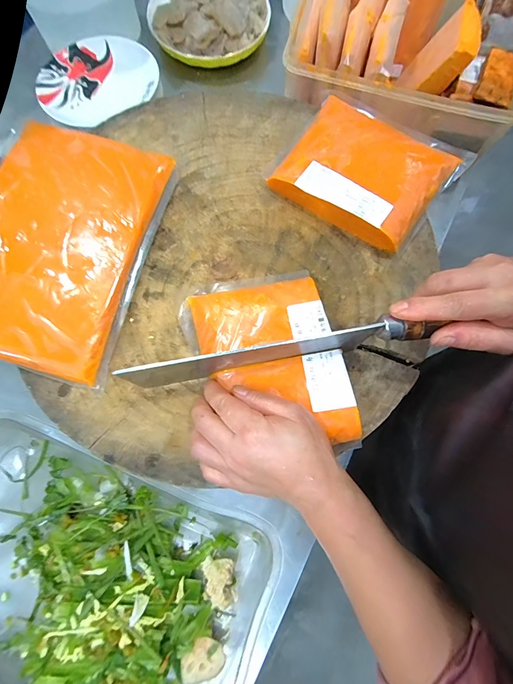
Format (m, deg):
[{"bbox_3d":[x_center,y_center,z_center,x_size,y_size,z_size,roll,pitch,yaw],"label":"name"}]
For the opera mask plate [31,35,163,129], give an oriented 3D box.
[{"bbox_3d":[-0.238,-0.390,0.478,0.166,0.020,0.143,-34,78,-9],"label":"opera mask plate"}]

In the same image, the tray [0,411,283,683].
[{"bbox_3d":[-0.189,0.258,0.334,0.377,0.075,0.266,24,76,5],"label":"tray"}]

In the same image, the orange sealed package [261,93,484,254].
[{"bbox_3d":[0.122,-0.192,0.363,0.177,0.034,0.142,30,77,7],"label":"orange sealed package"}]

